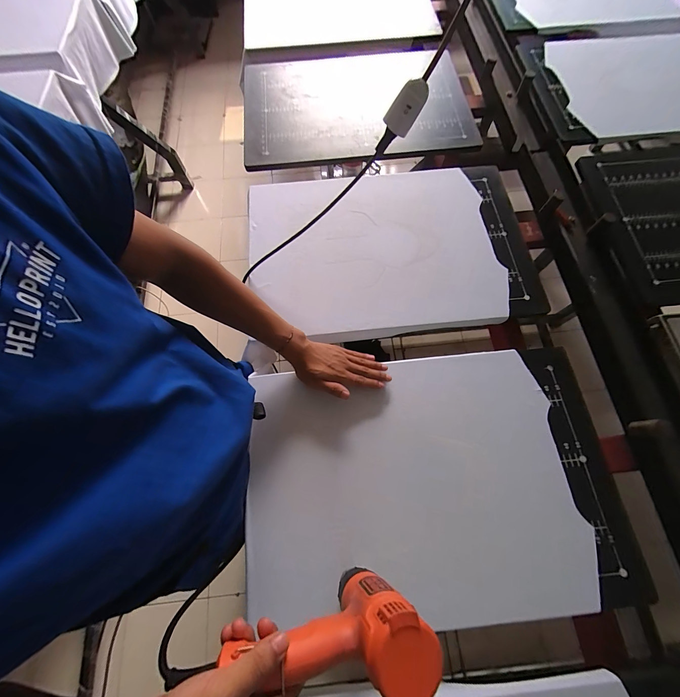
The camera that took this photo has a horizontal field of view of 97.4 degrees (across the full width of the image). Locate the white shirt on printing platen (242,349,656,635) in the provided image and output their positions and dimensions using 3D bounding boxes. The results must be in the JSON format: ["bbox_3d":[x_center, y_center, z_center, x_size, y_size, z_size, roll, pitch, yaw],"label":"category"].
[{"bbox_3d":[0.144,0.212,0.498,0.586,0.046,0.383,-6,67,1],"label":"white shirt on printing platen"}]

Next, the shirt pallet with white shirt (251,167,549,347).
[{"bbox_3d":[0.095,-0.221,0.652,0.600,0.049,0.424,-3,71,-1],"label":"shirt pallet with white shirt"}]

